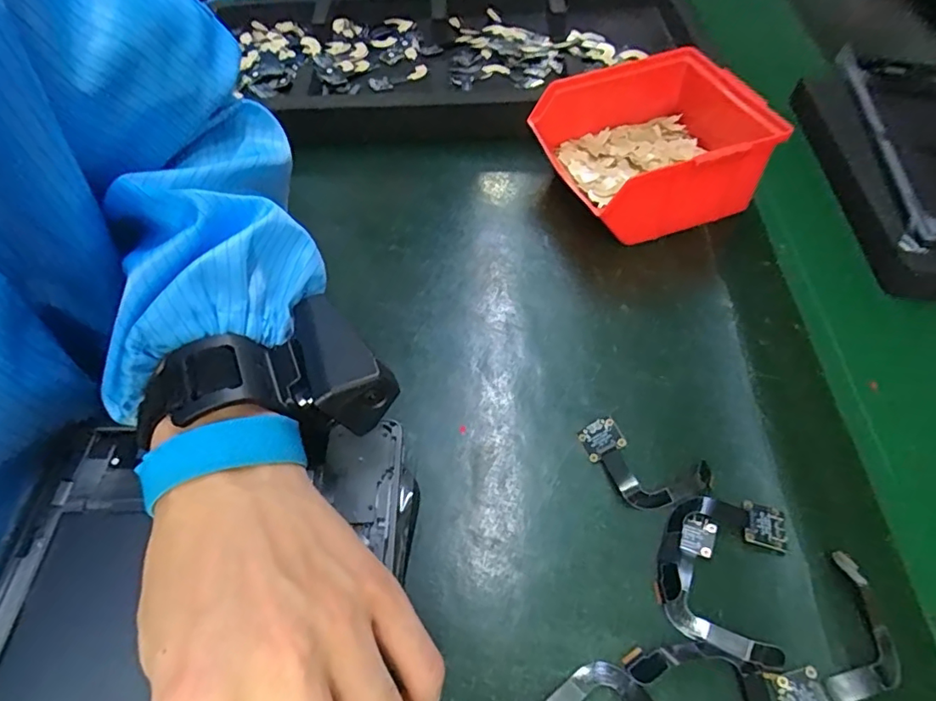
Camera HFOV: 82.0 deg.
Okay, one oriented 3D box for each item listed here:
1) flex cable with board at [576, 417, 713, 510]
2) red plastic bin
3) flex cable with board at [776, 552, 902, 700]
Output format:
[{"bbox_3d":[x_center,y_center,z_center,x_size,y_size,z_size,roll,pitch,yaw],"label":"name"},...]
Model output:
[{"bbox_3d":[0.088,0.060,0.273,0.067,0.010,0.035,21,58,17],"label":"flex cable with board"},{"bbox_3d":[0.130,-0.144,0.393,0.138,0.077,0.133,-13,54,-6],"label":"red plastic bin"},{"bbox_3d":[0.158,0.125,0.223,0.034,0.005,0.074,33,62,24],"label":"flex cable with board"}]

